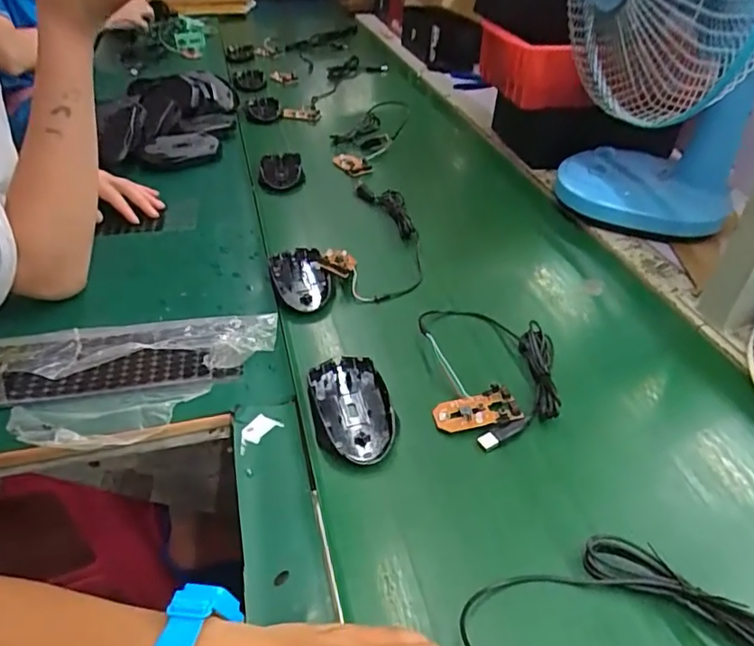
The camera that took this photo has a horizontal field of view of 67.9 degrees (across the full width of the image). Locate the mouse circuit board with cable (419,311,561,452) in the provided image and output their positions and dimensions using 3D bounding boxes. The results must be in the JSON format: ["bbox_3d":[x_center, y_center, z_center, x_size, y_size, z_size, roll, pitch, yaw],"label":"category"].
[{"bbox_3d":[0.104,0.036,0.502,0.121,0.023,0.171,-2,39,-4],"label":"mouse circuit board with cable"}]

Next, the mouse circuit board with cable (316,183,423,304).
[{"bbox_3d":[0.006,-0.115,0.679,0.111,0.020,0.264,7,39,7],"label":"mouse circuit board with cable"}]

